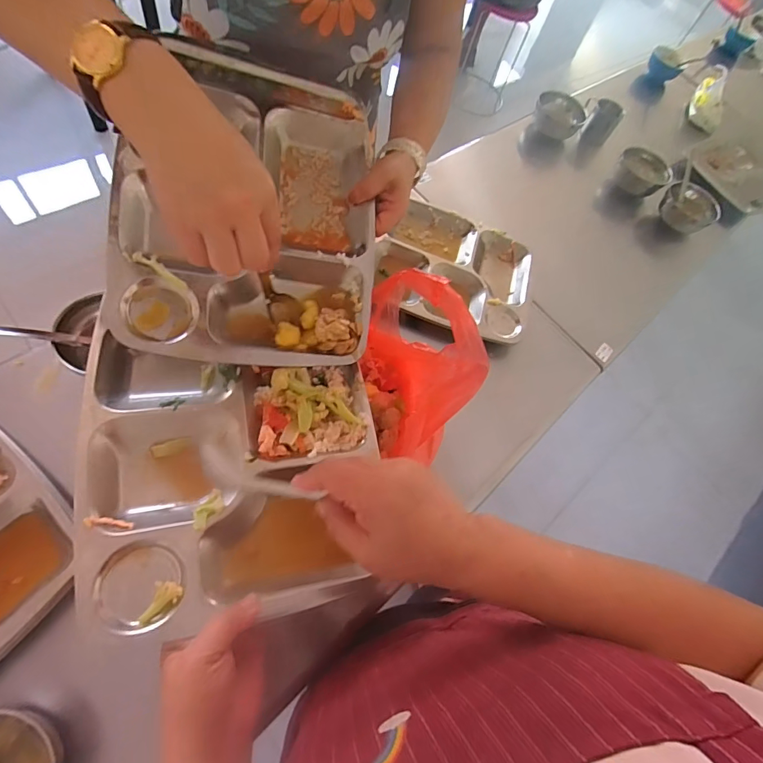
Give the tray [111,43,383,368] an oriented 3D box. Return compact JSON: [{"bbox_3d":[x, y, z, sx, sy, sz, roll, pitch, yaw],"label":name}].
[{"bbox_3d":[-0.128,-0.188,0.451,0.247,0.036,0.337,5,75,-20],"label":"tray"}]

